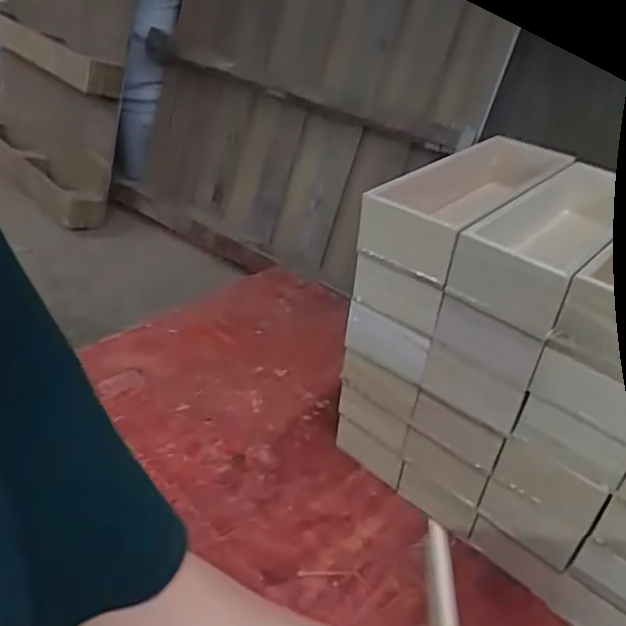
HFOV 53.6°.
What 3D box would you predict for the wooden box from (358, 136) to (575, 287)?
[{"bbox_3d":[0.173,-0.124,0.670,0.106,0.065,0.278,29,41,30],"label":"wooden box"}]

